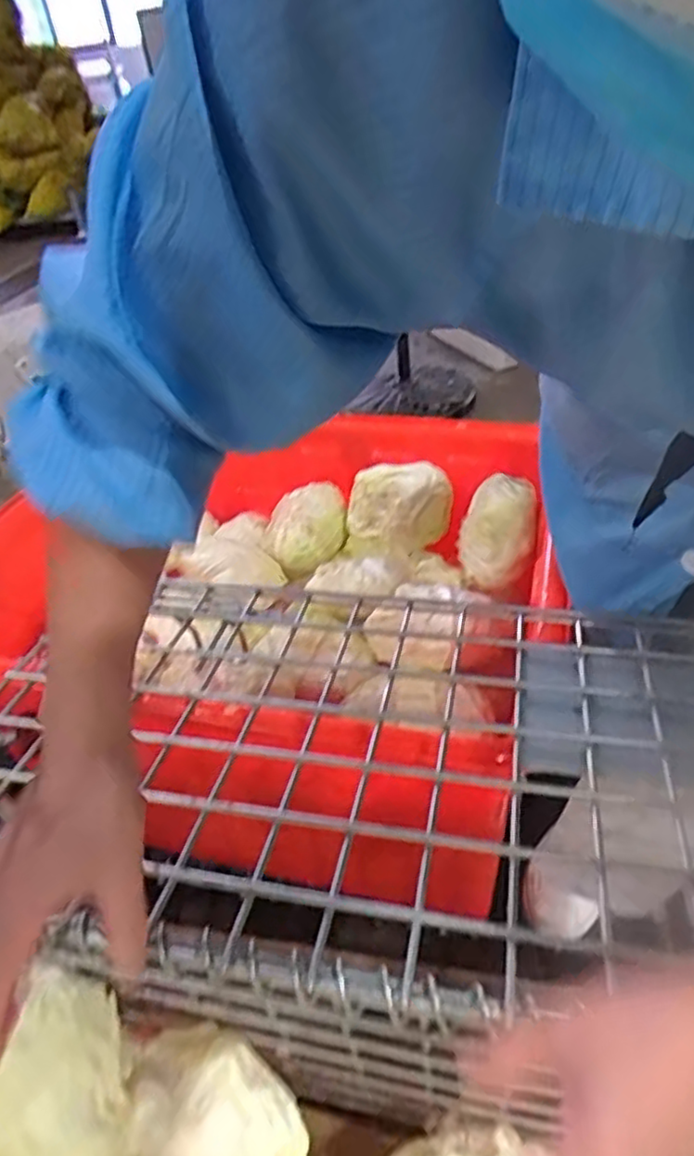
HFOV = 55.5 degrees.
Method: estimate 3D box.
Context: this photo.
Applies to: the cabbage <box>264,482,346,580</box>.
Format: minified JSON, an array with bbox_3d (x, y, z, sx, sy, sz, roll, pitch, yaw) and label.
[{"bbox_3d":[-0.064,-0.081,0.990,0.135,0.095,0.102,-23,43,-18],"label":"cabbage"}]

